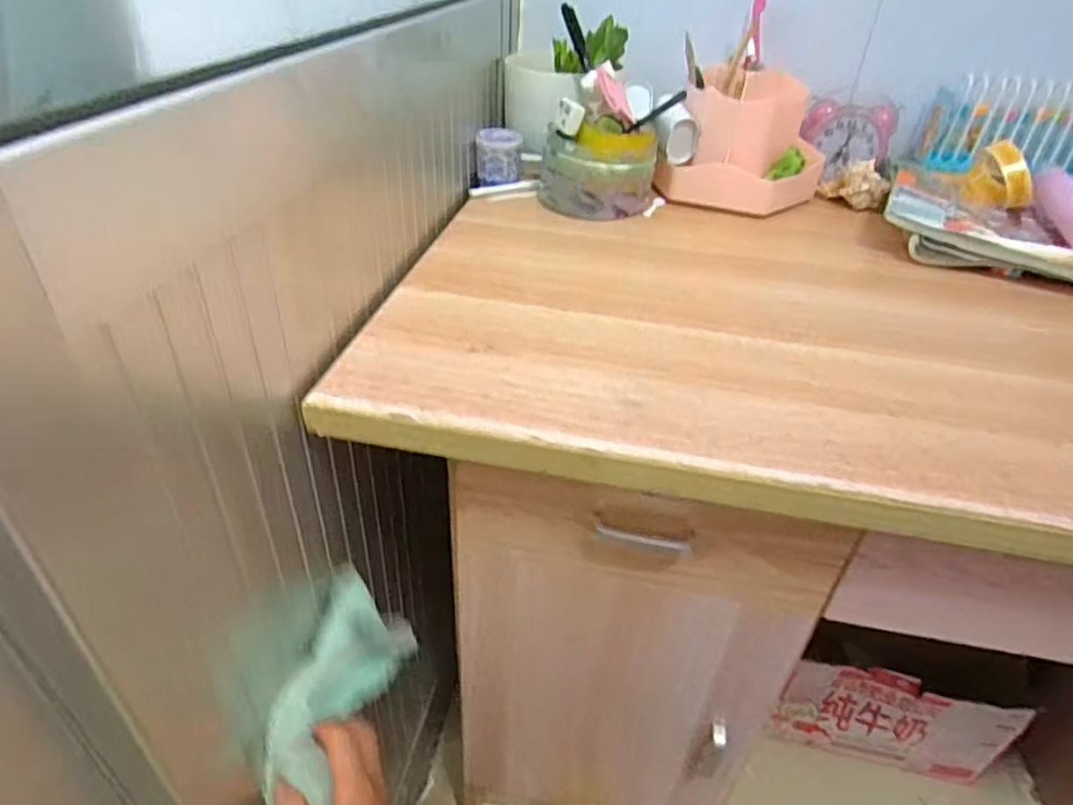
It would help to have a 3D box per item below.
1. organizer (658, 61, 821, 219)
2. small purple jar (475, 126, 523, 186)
[{"bbox_3d":[0.226,-0.279,0.701,0.158,0.123,0.113,20,40,19],"label":"organizer"},{"bbox_3d":[-0.041,-0.272,0.728,0.047,0.053,0.040,-2,38,-7],"label":"small purple jar"}]

